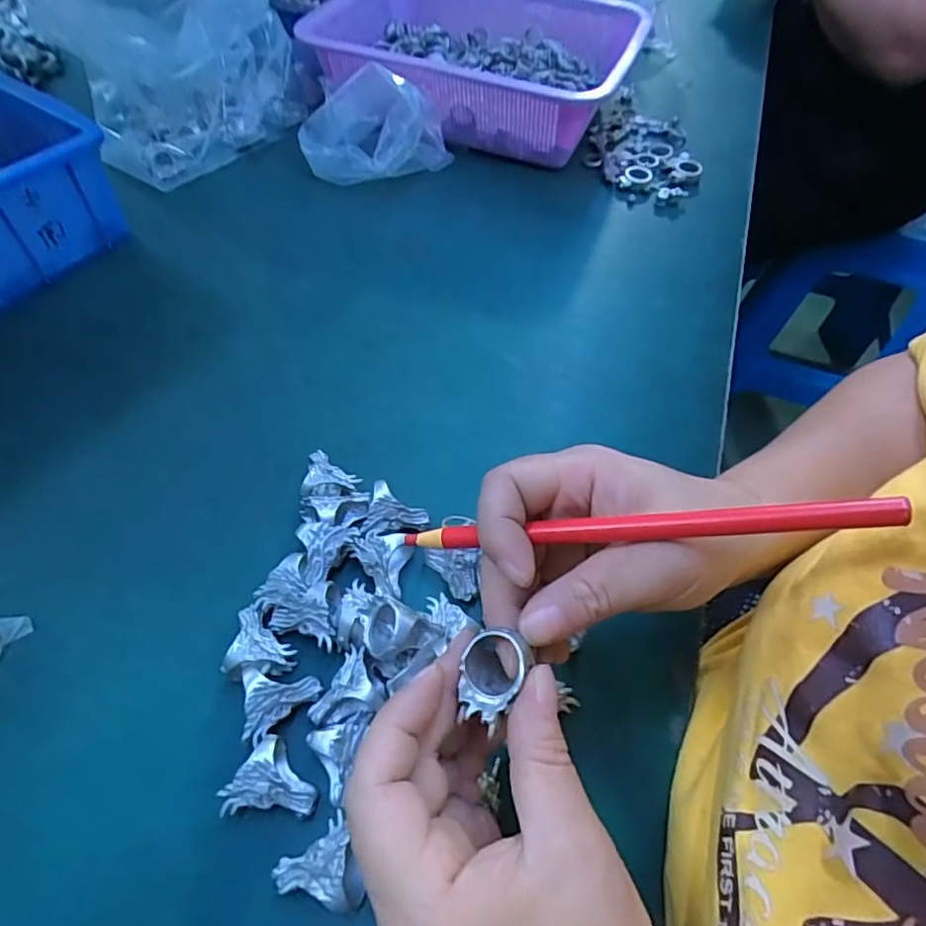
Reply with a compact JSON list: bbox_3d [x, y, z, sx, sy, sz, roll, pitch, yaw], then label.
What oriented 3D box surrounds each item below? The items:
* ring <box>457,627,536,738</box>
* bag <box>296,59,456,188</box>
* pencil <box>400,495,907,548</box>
[{"bbox_3d":[0.010,0.072,0.195,0.020,0.012,0.032,29,59,17],"label":"ring"},{"bbox_3d":[-0.077,-0.303,0.513,0.122,0.076,0.083,-29,61,-20],"label":"bag"},{"bbox_3d":[0.055,0.023,0.204,0.167,0.004,0.007,-6,52,24],"label":"pencil"}]

